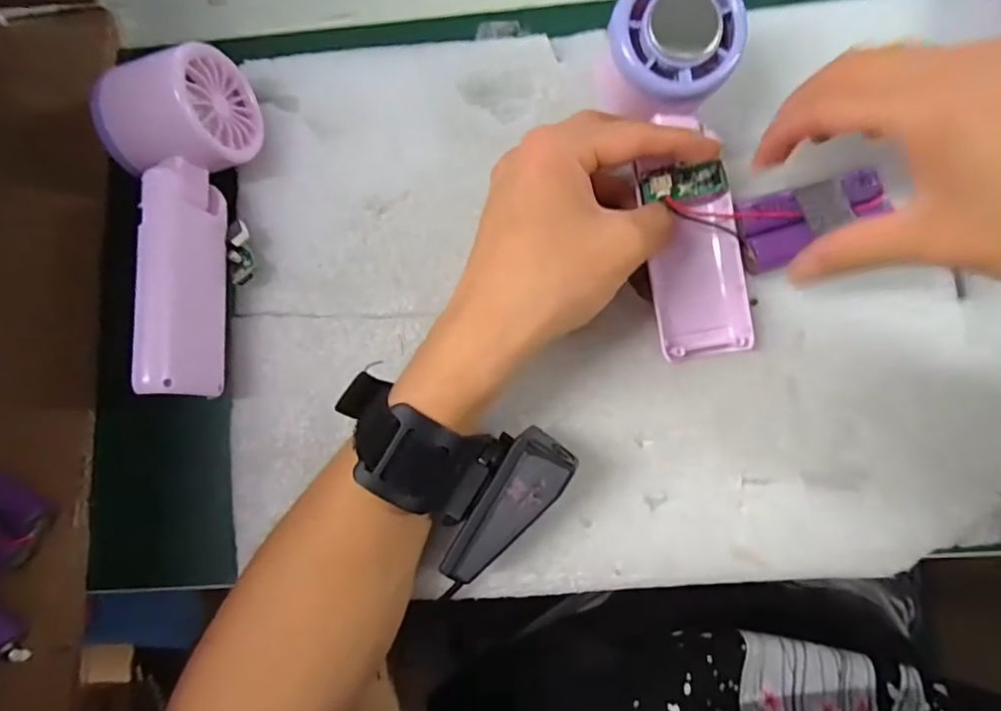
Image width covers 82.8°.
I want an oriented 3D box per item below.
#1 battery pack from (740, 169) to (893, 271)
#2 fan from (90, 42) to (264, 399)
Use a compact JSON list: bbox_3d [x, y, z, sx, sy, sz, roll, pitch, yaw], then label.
[{"bbox_3d":[0.143,-0.062,0.264,0.062,0.018,0.032,-14,82,2],"label":"battery pack"},{"bbox_3d":[-0.155,-0.063,0.270,0.056,0.058,0.161,-1,82,4],"label":"fan"}]

